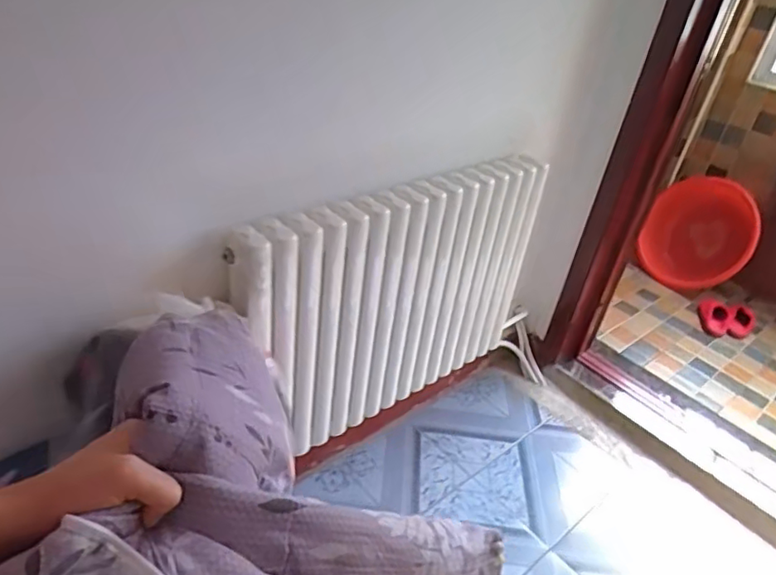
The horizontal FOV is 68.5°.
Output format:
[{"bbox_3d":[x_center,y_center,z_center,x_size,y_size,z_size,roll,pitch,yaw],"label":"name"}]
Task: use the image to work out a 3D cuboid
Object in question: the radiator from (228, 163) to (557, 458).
[{"bbox_3d":[0.055,0.037,1.506,0.979,0.648,0.123,-24,45,-38],"label":"radiator"}]

